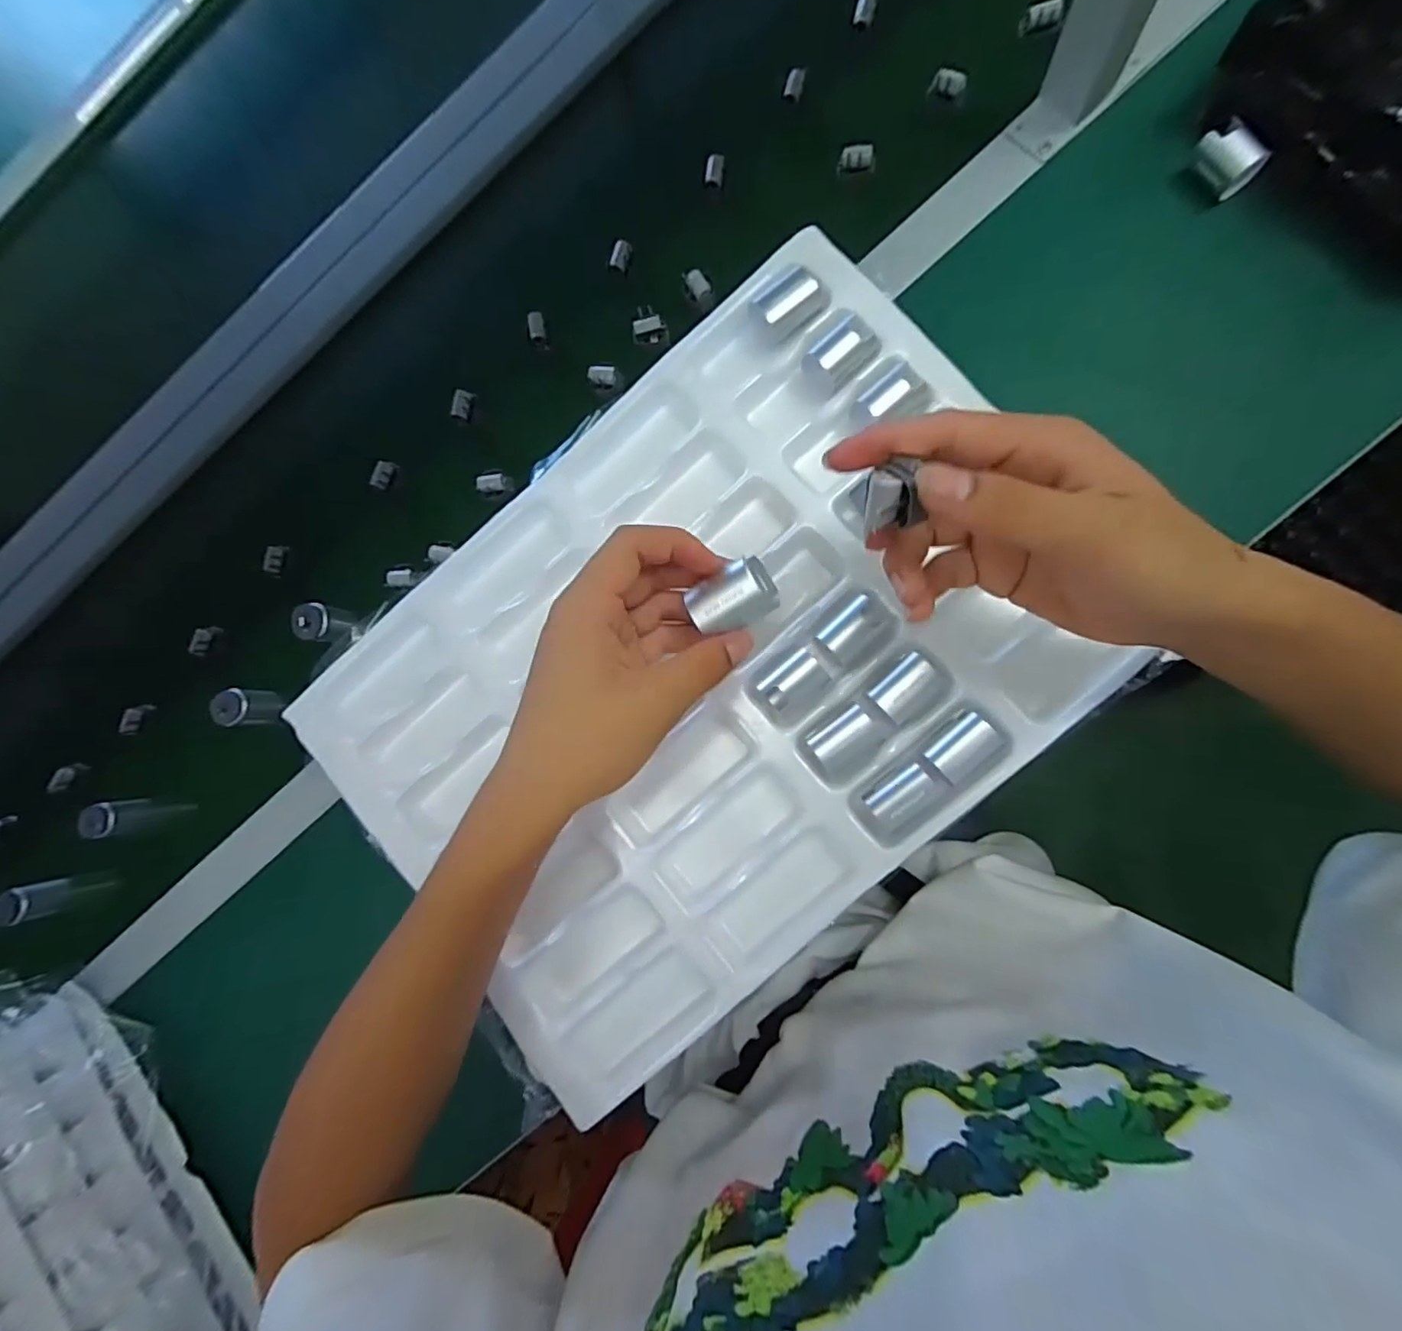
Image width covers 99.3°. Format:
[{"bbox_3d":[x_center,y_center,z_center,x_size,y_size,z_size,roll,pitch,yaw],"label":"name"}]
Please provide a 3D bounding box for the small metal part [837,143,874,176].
[{"bbox_3d":[0.121,-0.394,0.461,0.028,0.011,0.015,6,86,9],"label":"small metal part"}]

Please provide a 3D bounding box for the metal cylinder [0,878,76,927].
[{"bbox_3d":[-0.598,0.212,0.529,0.029,0.041,0.030,-10,84,7],"label":"metal cylinder"}]

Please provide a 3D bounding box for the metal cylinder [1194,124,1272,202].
[{"bbox_3d":[0.358,-0.343,0.407,0.027,0.034,0.038,-32,82,5],"label":"metal cylinder"}]

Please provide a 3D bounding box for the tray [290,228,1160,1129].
[{"bbox_3d":[0.000,0.001,0.360,0.449,0.033,0.316,-42,81,3],"label":"tray"}]

